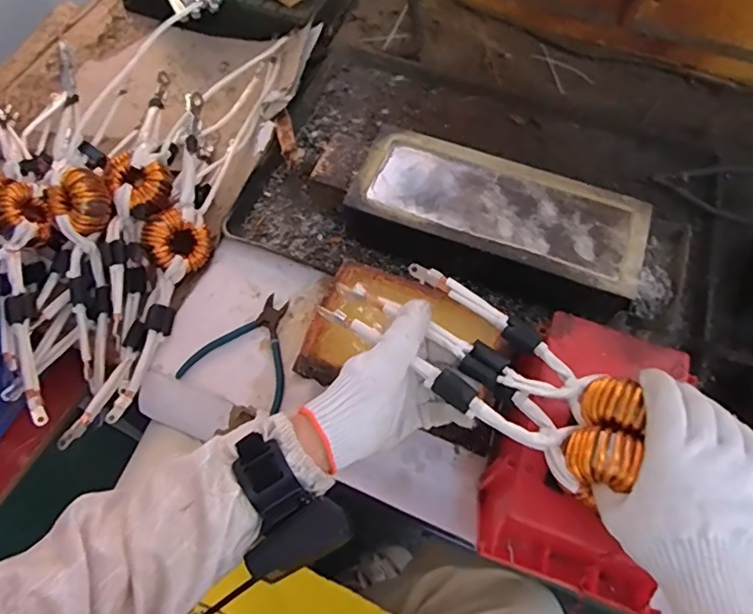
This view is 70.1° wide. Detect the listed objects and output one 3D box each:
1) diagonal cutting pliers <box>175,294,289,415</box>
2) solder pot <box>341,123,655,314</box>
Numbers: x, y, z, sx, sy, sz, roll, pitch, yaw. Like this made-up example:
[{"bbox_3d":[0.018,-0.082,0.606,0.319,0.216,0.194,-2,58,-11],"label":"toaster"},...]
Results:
[{"bbox_3d":[-0.143,0.043,0.618,0.125,0.019,0.132,20,64,8],"label":"diagonal cutting pliers"},{"bbox_3d":[0.141,-0.104,0.662,0.345,0.086,0.151,21,64,9],"label":"solder pot"}]

